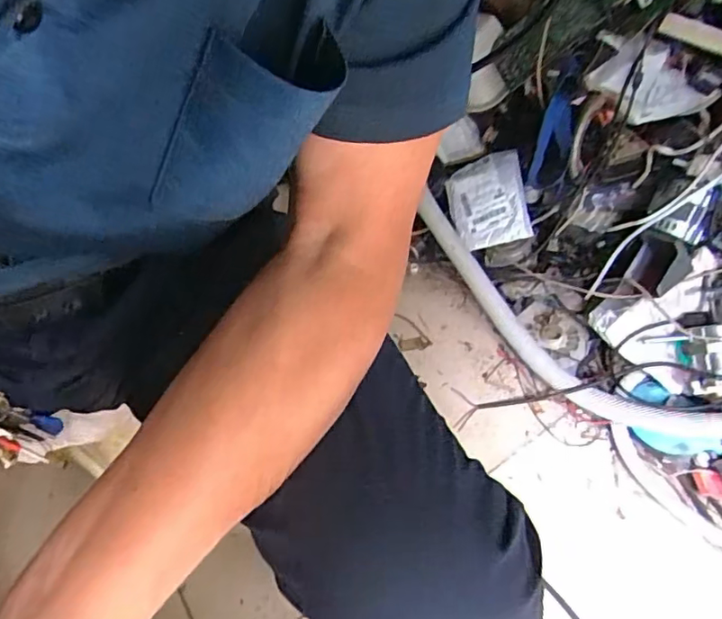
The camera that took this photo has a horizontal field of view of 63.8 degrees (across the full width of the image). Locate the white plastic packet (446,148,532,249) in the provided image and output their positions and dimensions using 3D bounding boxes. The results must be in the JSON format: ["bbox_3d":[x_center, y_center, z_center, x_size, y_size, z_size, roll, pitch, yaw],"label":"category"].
[{"bbox_3d":[0.206,-0.178,0.952,0.119,0.020,0.147,-12,83,19],"label":"white plastic packet"}]

